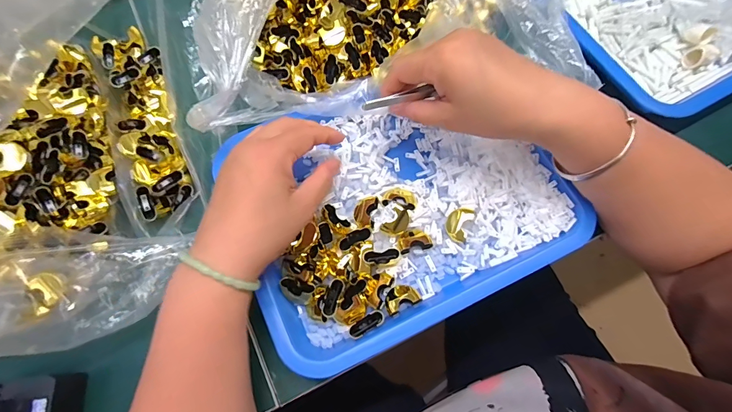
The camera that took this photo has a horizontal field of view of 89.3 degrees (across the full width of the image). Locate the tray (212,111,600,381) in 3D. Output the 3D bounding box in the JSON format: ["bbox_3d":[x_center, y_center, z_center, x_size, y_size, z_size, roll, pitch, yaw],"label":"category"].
[{"bbox_3d":[0.028,-0.005,0.333,0.268,0.027,0.214,-23,71,-7],"label":"tray"}]

